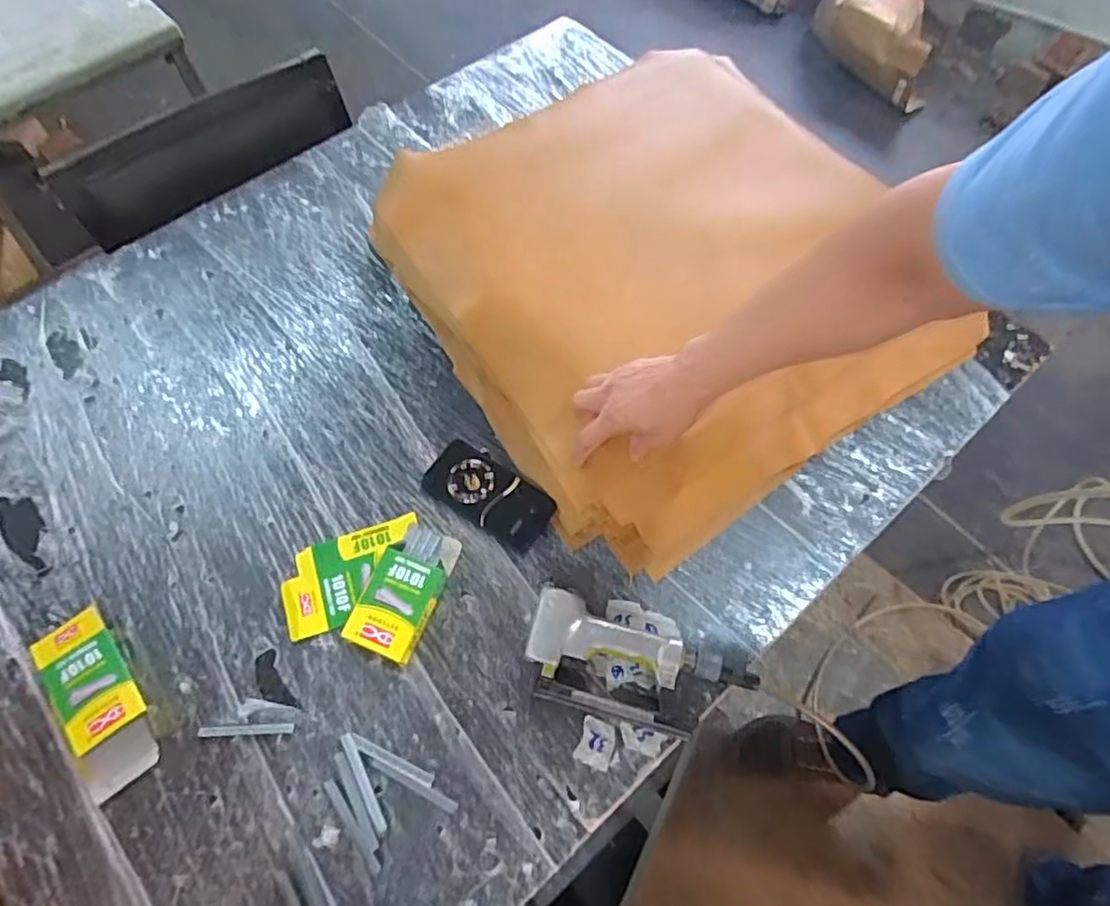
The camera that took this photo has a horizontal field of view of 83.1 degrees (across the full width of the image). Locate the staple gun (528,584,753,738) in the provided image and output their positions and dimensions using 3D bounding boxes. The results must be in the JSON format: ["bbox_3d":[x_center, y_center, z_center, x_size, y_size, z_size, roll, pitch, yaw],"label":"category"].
[{"bbox_3d":[0.082,0.236,0.693,0.228,0.039,0.121,14,64,6],"label":"staple gun"}]

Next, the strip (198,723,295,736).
[{"bbox_3d":[-0.331,0.298,0.674,0.098,0.012,0.009,-2,64,-2],"label":"strip"}]

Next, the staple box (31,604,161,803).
[{"bbox_3d":[-0.497,0.264,0.678,0.080,0.033,0.189,-37,69,-17],"label":"staple box"}]

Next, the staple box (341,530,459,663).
[{"bbox_3d":[-0.173,0.158,0.729,0.075,0.041,0.152,19,65,9],"label":"staple box"}]

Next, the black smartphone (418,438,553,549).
[{"bbox_3d":[-0.084,0.050,0.795,0.166,0.020,0.081,29,67,13],"label":"black smartphone"}]

